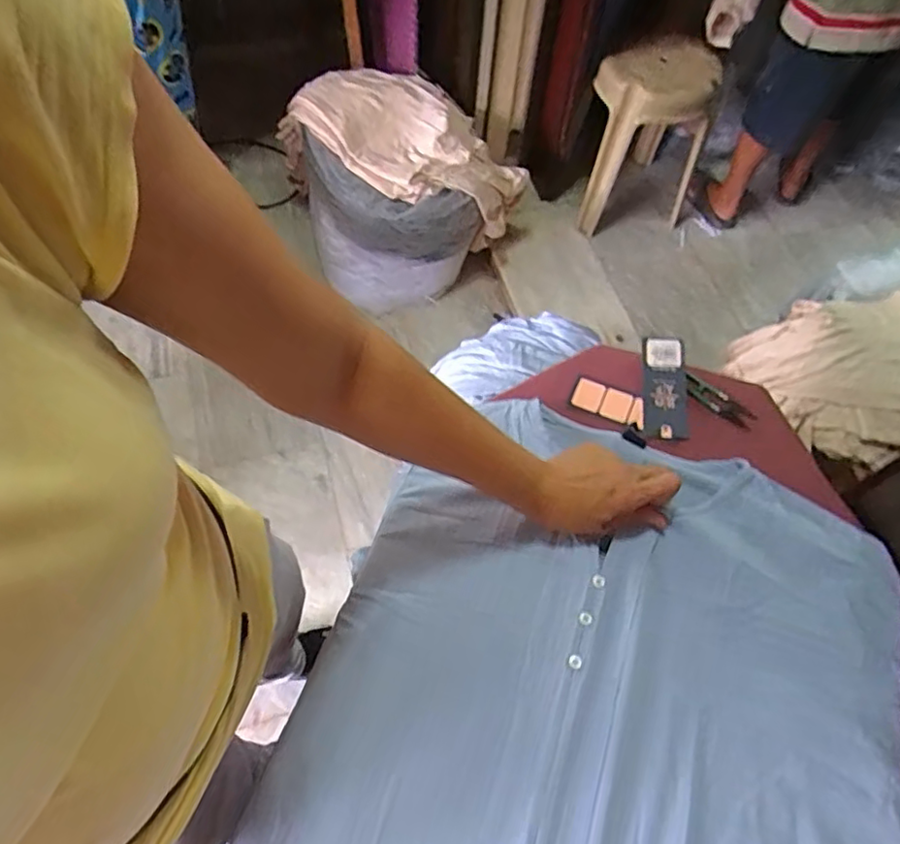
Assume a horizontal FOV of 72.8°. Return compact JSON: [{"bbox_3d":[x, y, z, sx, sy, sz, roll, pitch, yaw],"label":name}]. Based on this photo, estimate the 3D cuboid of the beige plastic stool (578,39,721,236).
[{"bbox_3d":[0.540,-0.795,1.709,0.327,0.440,0.296,8,62,1],"label":"beige plastic stool"}]

